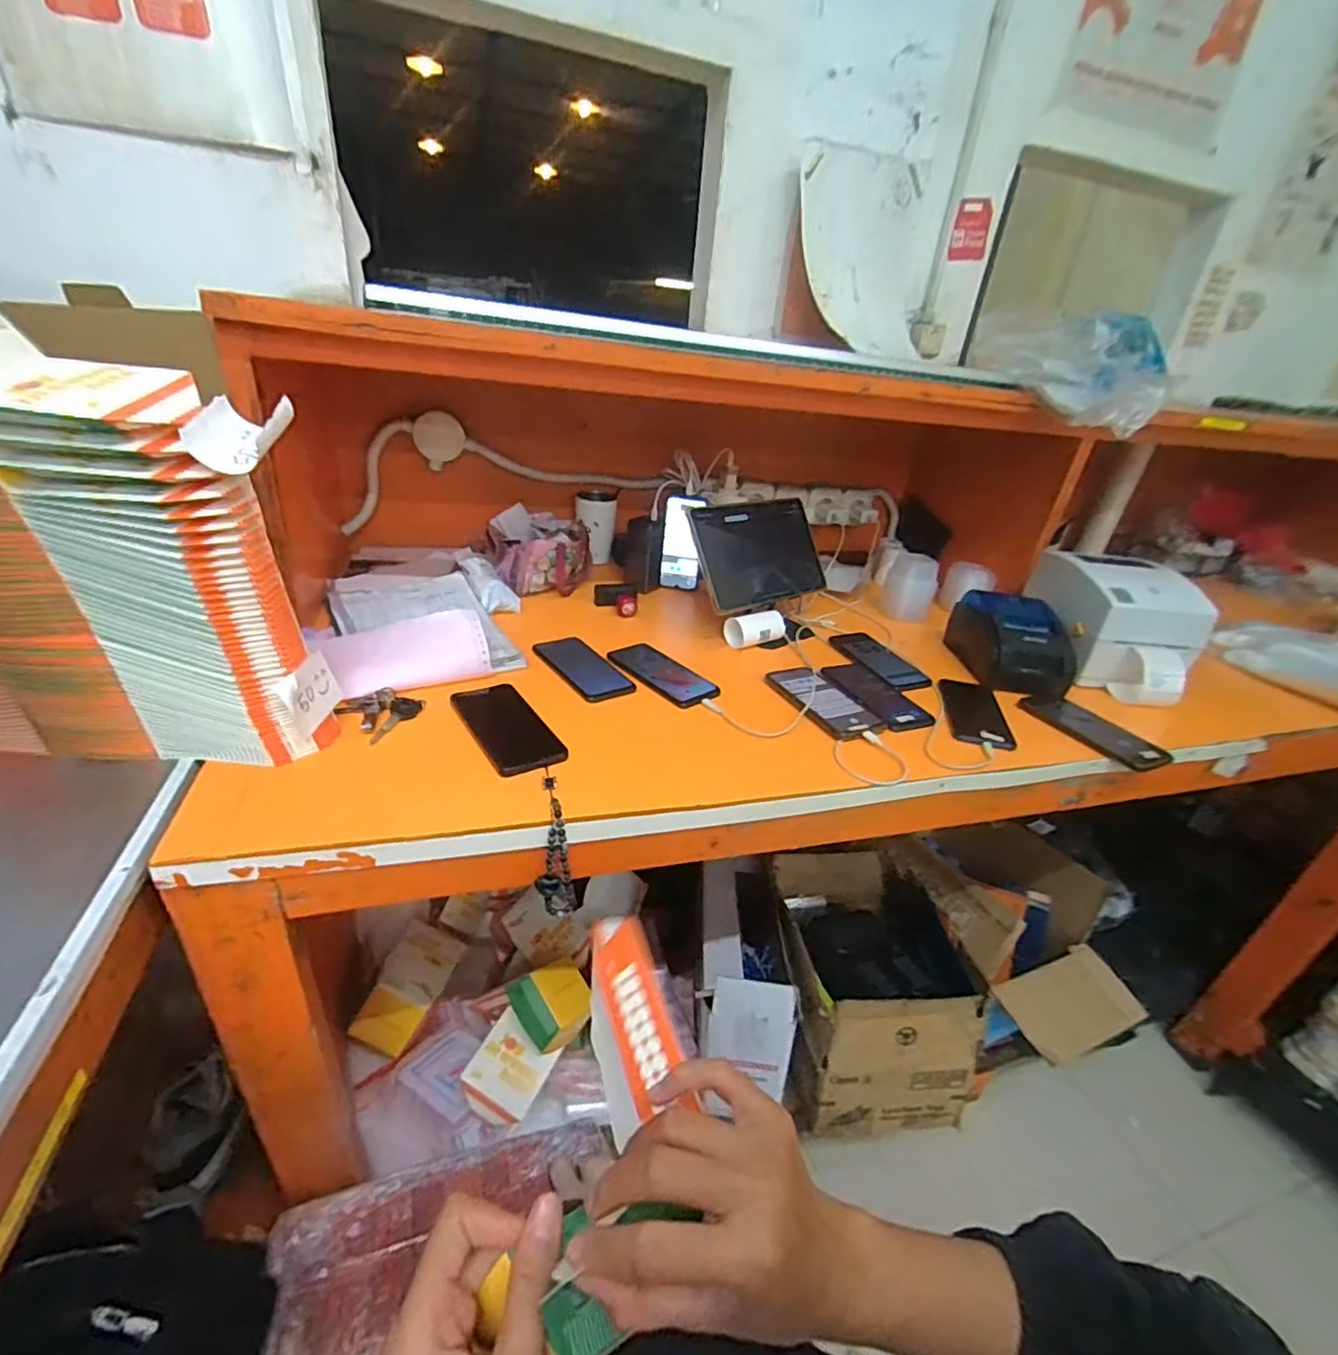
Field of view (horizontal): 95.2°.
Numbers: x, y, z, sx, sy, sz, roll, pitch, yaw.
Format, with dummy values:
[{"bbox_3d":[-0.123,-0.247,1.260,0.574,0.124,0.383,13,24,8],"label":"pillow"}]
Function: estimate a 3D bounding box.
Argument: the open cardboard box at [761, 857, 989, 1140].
[{"bbox_3d":[0.336,0.526,1.098,0.311,0.260,0.405,2,29,-8],"label":"open cardboard box"}]

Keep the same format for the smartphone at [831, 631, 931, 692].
[{"bbox_3d":[0.324,-0.031,0.945,0.066,0.015,0.171,-7,31,-23],"label":"smartphone"}]

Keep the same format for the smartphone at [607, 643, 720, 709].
[{"bbox_3d":[-0.010,-0.008,0.852,0.082,0.011,0.171,-19,37,-38],"label":"smartphone"}]

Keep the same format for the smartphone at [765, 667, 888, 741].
[{"bbox_3d":[0.202,0.028,0.809,0.077,0.014,0.176,-9,32,-26],"label":"smartphone"}]

